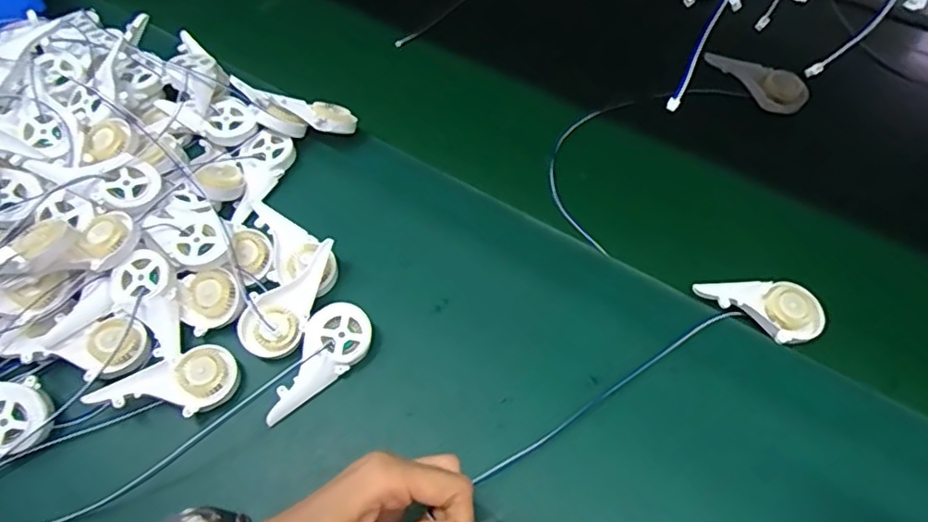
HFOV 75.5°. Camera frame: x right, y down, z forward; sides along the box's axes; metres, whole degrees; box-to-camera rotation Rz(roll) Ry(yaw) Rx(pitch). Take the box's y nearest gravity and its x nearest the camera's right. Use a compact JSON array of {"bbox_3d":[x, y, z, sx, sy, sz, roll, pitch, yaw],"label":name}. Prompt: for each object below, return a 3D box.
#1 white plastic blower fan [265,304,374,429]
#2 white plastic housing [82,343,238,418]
[{"bbox_3d":[-0.104,0.071,0.418,0.041,0.020,0.093,33,78,18],"label":"white plastic blower fan"},{"bbox_3d":[-0.204,0.078,0.414,0.084,0.015,0.051,3,60,5],"label":"white plastic housing"}]

